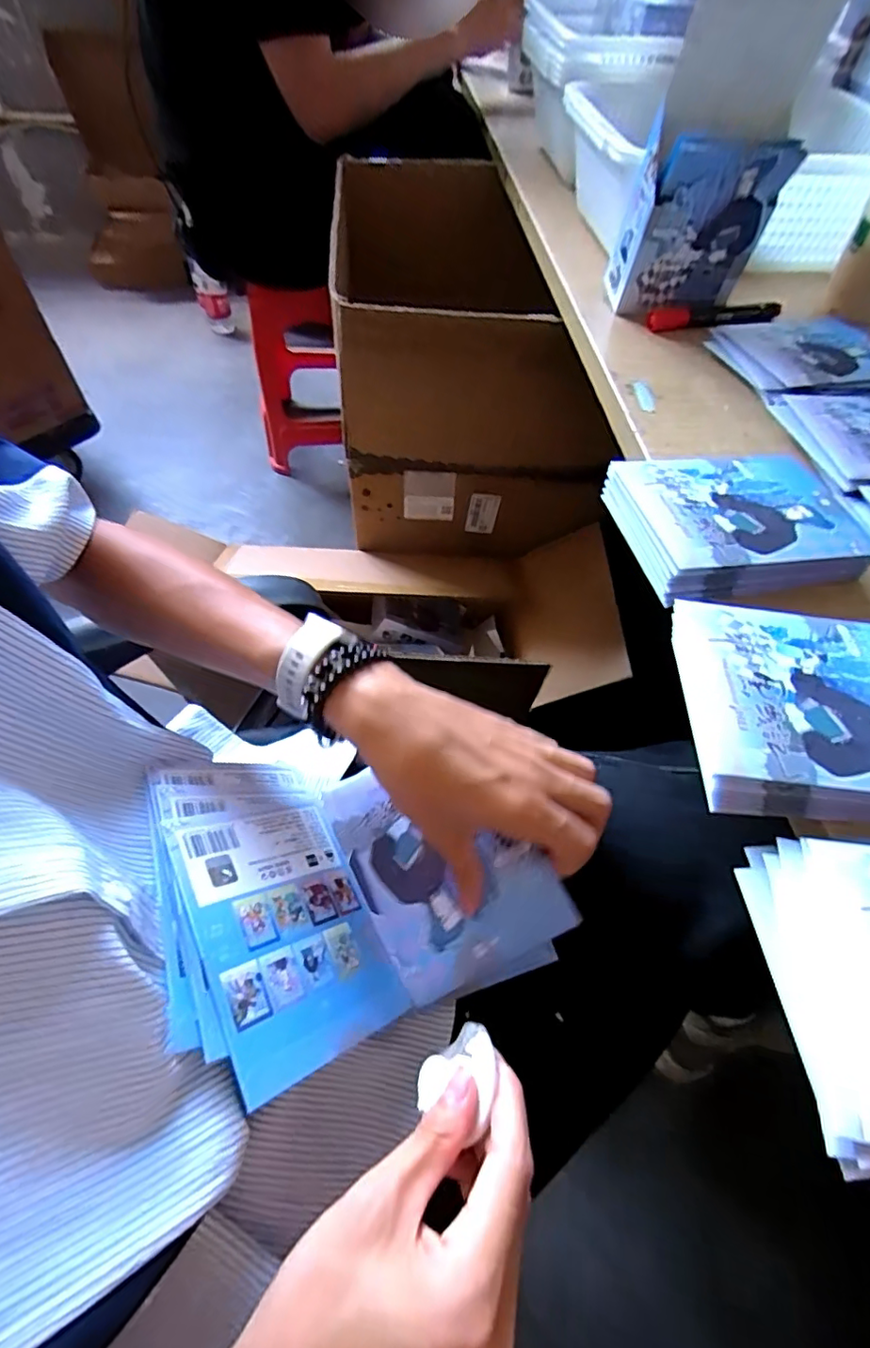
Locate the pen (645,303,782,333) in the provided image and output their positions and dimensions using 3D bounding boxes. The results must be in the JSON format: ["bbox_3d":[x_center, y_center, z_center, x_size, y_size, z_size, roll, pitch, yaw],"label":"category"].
[{"bbox_3d":[0.280,-0.356,0.555,0.132,0.021,0.023,-5,58,-6],"label":"pen"}]

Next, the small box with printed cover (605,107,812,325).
[{"bbox_3d":[0.236,-0.411,0.509,0.116,0.148,0.050,1,73,0],"label":"small box with printed cover"}]

